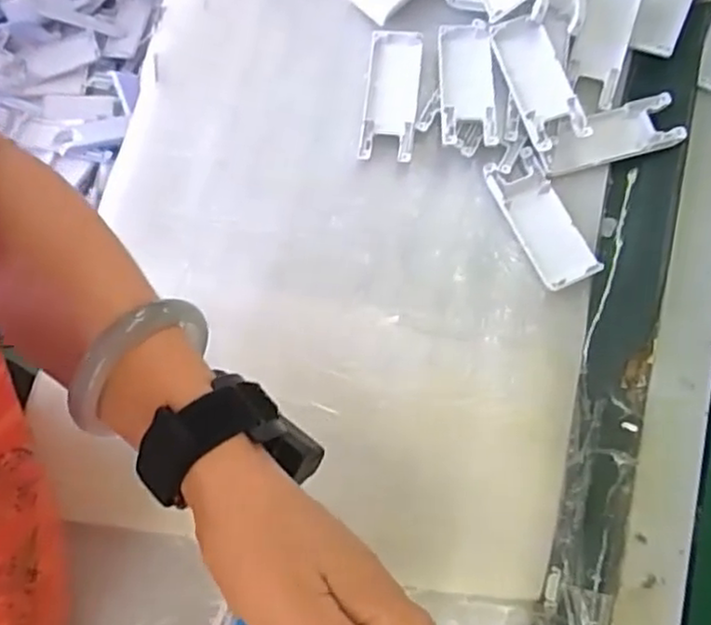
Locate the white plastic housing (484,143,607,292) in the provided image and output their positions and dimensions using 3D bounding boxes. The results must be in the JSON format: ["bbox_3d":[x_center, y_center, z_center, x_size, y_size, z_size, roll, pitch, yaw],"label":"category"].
[{"bbox_3d":[0.132,-0.067,0.483,0.038,0.013,0.103,-24,76,-5],"label":"white plastic housing"}]

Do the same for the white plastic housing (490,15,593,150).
[{"bbox_3d":[0.132,-0.168,0.499,0.040,0.022,0.105,-17,76,-4],"label":"white plastic housing"}]

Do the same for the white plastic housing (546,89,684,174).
[{"bbox_3d":[0.188,-0.132,0.500,0.103,0.012,0.041,-14,76,-3],"label":"white plastic housing"}]

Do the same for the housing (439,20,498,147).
[{"bbox_3d":[0.084,-0.173,0.506,0.040,0.014,0.104,0,75,1],"label":"housing"}]

